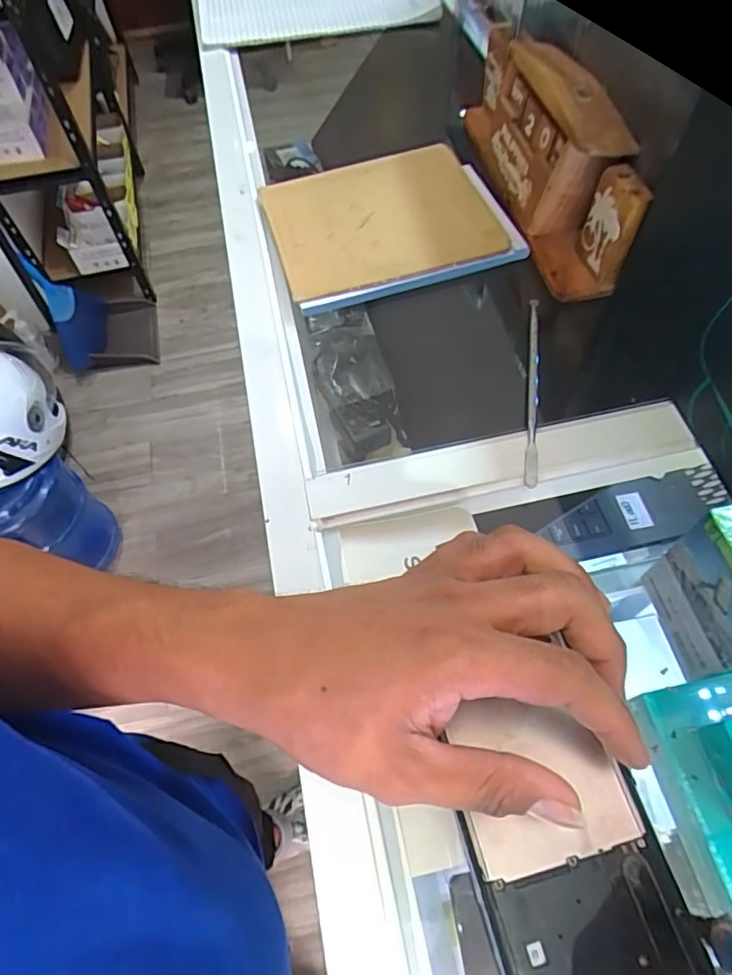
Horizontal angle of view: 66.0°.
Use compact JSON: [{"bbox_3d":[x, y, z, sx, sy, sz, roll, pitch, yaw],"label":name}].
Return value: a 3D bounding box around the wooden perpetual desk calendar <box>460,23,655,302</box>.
[{"bbox_3d":[0.125,-0.248,0.406,0.051,0.082,0.243,-13,60,-4],"label":"wooden perpetual desk calendar"}]

